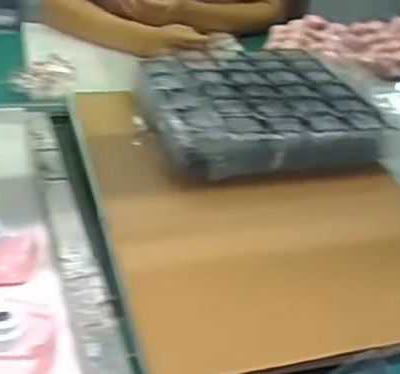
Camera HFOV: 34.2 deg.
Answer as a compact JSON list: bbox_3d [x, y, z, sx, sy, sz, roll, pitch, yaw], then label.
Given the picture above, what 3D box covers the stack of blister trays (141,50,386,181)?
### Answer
[{"bbox_3d":[0.074,-0.092,0.804,0.288,0.061,0.234,-7,34,-20],"label":"stack of blister trays"}]

